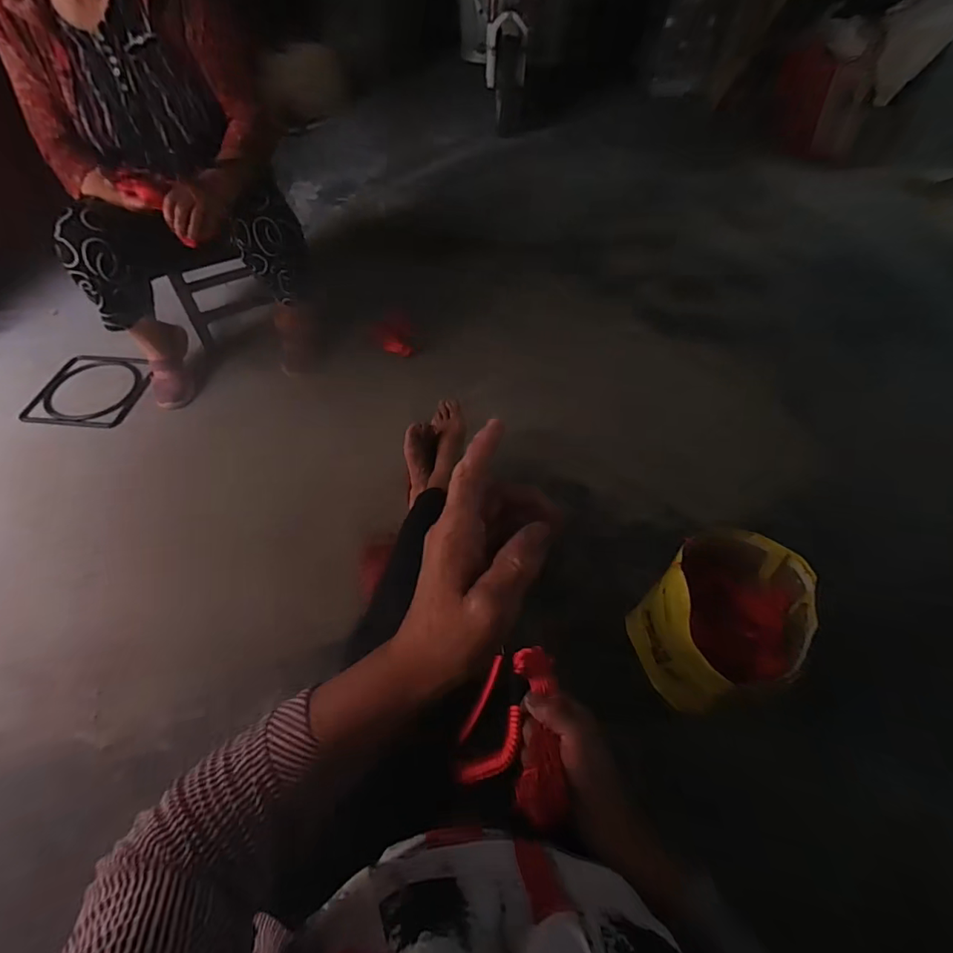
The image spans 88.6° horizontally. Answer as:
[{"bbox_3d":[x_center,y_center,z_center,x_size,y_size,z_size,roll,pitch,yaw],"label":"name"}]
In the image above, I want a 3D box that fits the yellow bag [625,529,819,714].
[{"bbox_3d":[0.413,0.253,0.842,0.239,0.231,0.222,-26,57,-17],"label":"yellow bag"}]

